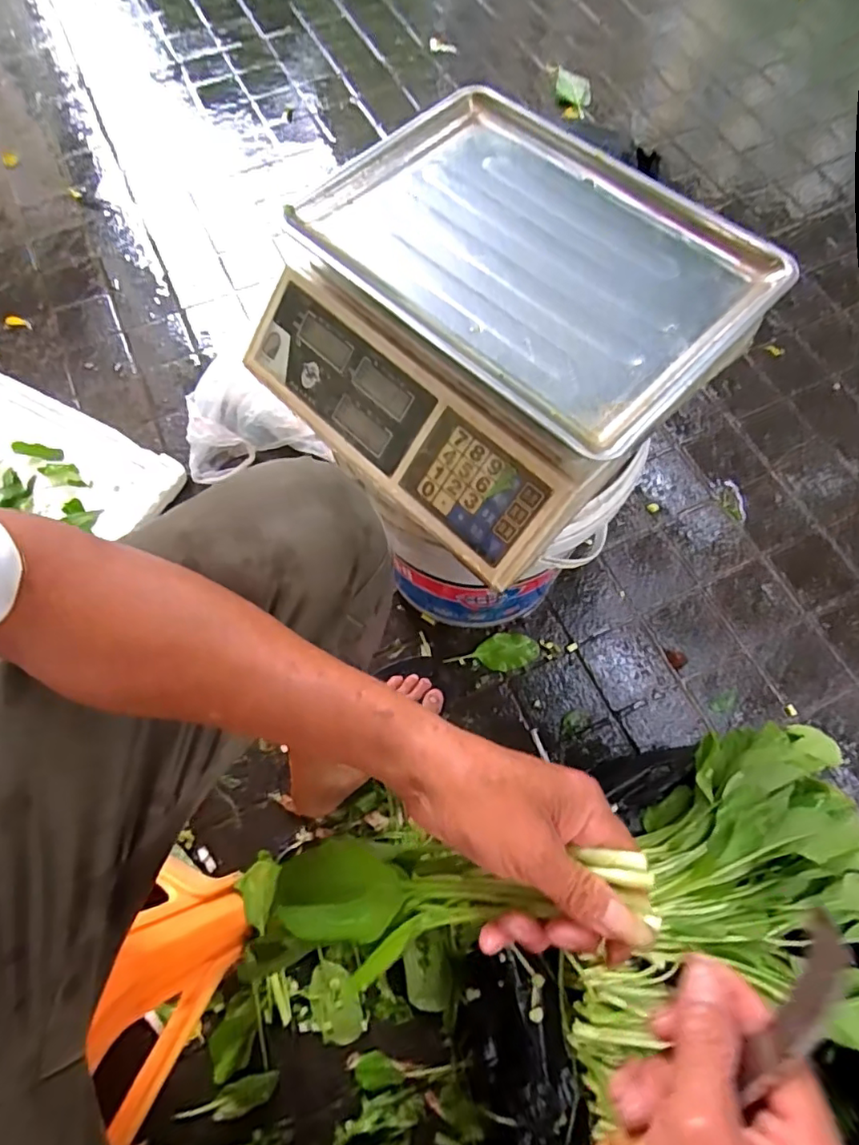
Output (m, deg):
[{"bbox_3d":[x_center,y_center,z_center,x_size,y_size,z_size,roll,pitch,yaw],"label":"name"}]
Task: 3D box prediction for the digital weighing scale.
[{"bbox_3d":[0.053,-0.207,0.461,0.326,0.107,0.309,41,73,14],"label":"digital weighing scale"}]

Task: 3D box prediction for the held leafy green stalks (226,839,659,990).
[{"bbox_3d":[-0.002,0.176,0.301,0.229,0.024,0.063,-15,68,18],"label":"held leafy green stalks"}]

